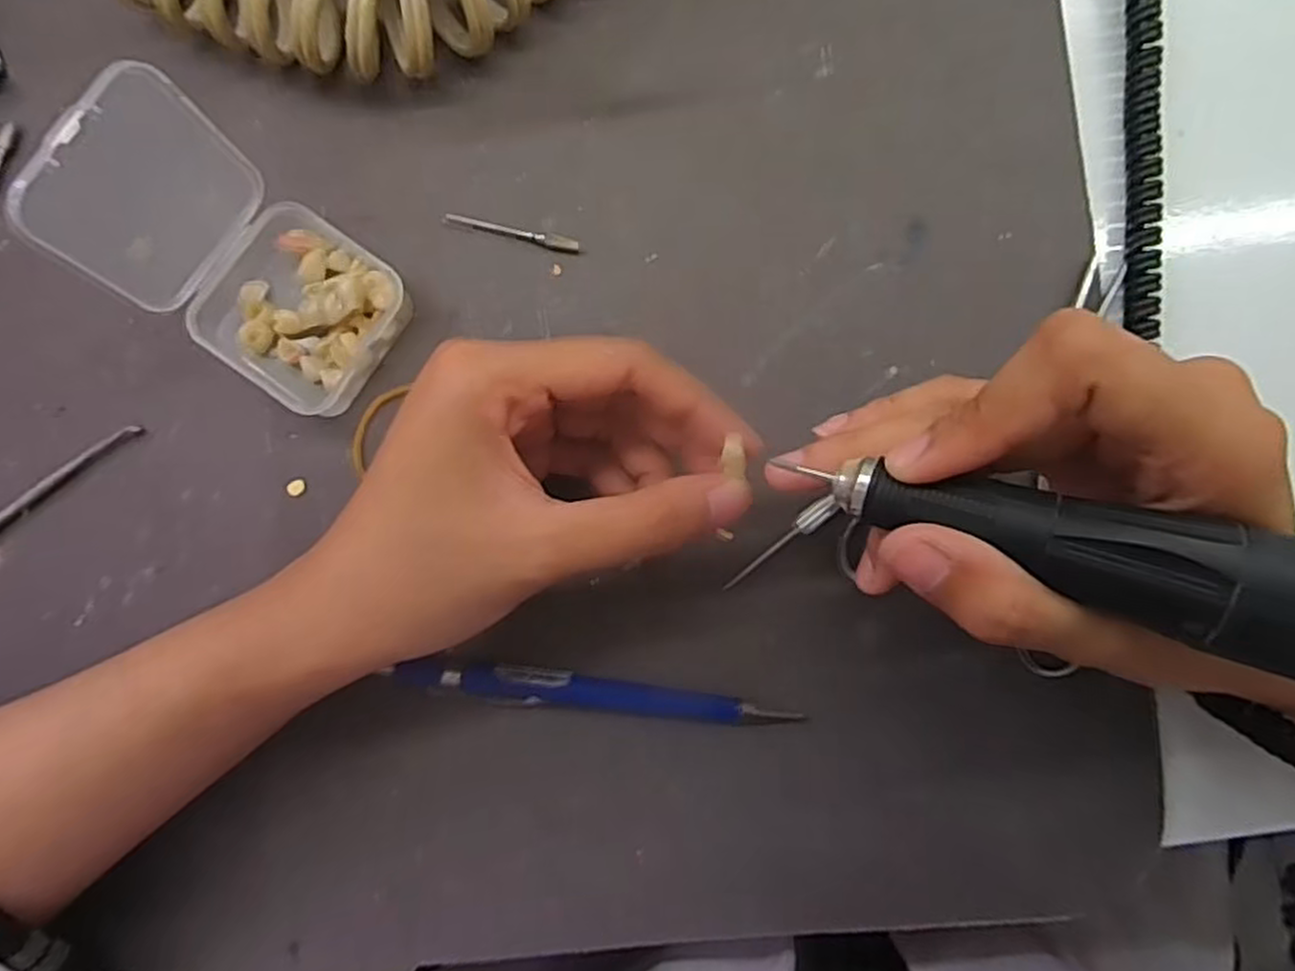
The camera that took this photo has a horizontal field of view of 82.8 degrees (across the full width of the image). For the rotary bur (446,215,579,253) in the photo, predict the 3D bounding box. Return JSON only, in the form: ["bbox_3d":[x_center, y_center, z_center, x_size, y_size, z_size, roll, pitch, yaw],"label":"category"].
[{"bbox_3d":[-0.047,-0.088,0.254,0.047,0.004,0.005,15,87,2],"label":"rotary bur"}]

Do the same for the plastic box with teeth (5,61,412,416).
[{"bbox_3d":[-0.123,-0.066,0.219,0.077,0.071,0.057,39,87,6],"label":"plastic box with teeth"}]

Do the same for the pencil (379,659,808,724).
[{"bbox_3d":[-0.016,0.067,0.236,0.126,0.011,0.013,5,84,3],"label":"pencil"}]

